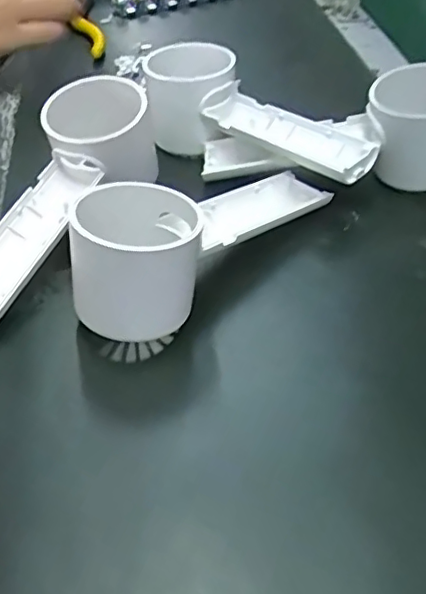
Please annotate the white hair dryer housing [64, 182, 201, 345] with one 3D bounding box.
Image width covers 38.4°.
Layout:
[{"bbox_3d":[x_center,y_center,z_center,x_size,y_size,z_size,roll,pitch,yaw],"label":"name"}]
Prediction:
[{"bbox_3d":[-0.034,-0.017,0.277,0.056,0.048,0.057,0,45,0],"label":"white hair dryer housing"}]

